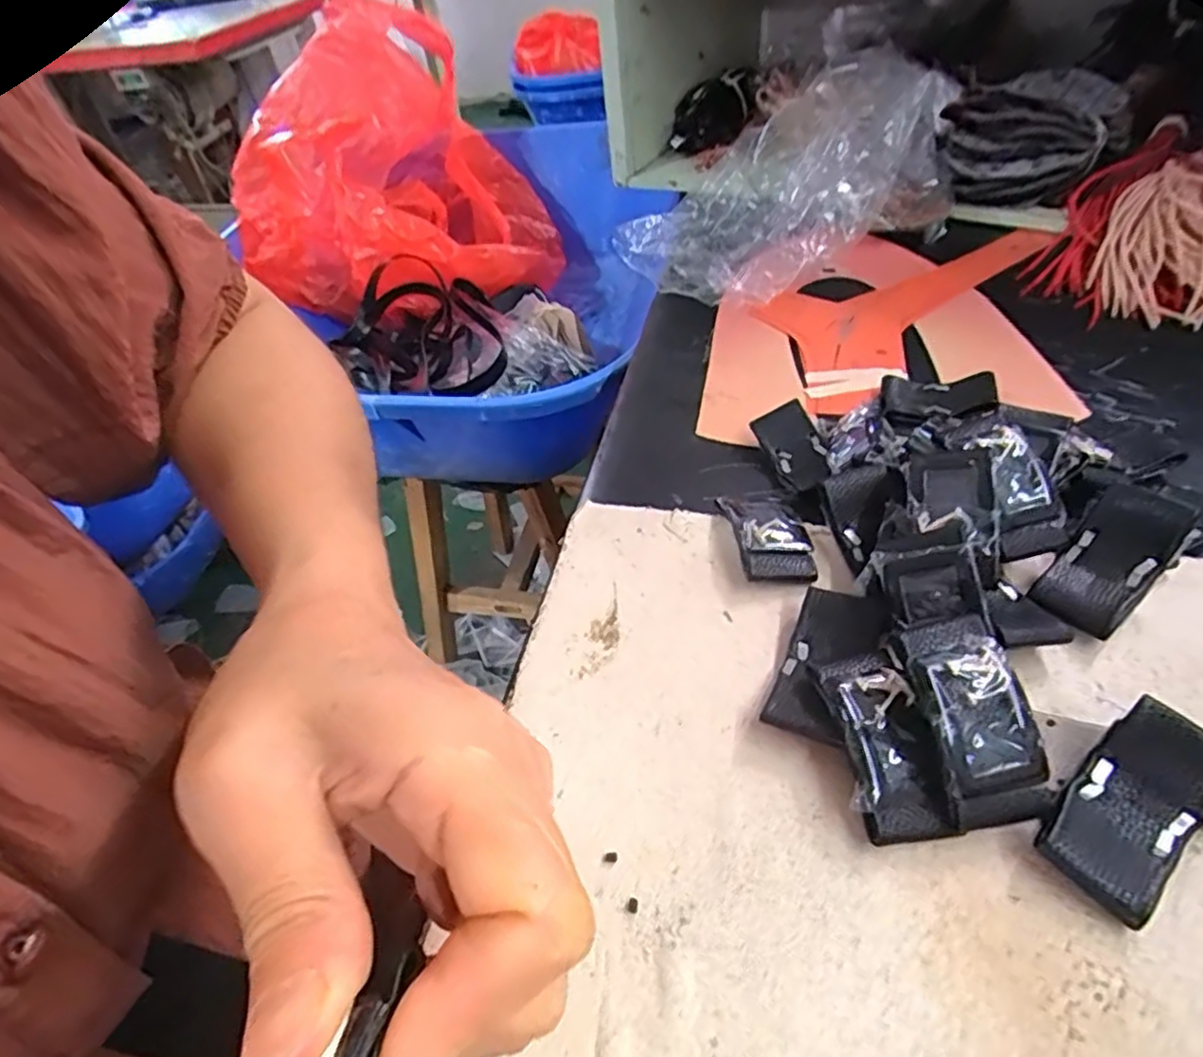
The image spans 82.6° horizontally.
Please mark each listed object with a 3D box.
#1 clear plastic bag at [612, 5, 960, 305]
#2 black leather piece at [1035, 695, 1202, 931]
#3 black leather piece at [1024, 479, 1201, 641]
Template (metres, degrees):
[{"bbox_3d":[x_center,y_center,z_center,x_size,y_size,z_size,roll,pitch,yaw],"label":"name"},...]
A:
[{"bbox_3d":[0.119,-0.247,0.486,0.214,0.102,0.166,-38,51,-26],"label":"clear plastic bag"},{"bbox_3d":[0.149,0.077,0.191,0.057,0.010,0.029,-44,56,-13],"label":"black leather piece"},{"bbox_3d":[0.188,0.012,0.253,0.029,0.011,0.062,35,78,32],"label":"black leather piece"}]

